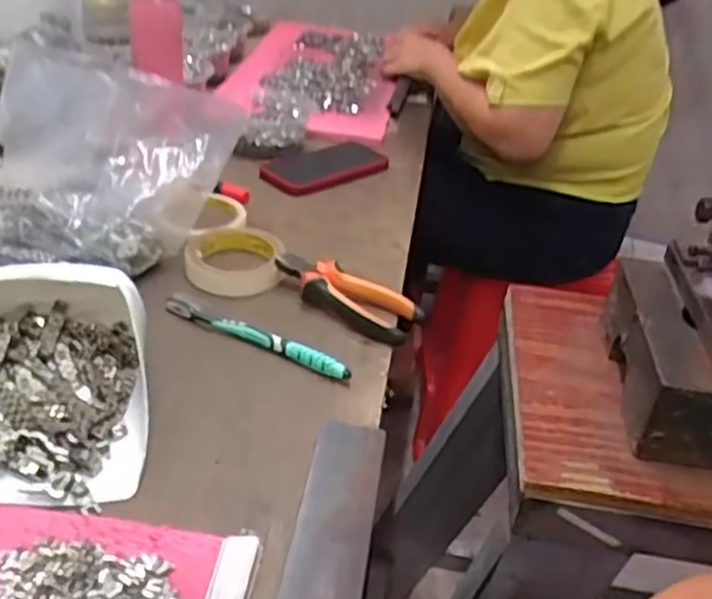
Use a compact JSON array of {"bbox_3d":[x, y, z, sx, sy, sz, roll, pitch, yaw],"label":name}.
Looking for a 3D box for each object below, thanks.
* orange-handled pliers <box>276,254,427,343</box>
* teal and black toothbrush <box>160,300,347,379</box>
[{"bbox_3d":[-0.014,-0.005,0.694,0.151,0.032,0.051,23,36,23],"label":"orange-handled pliers"},{"bbox_3d":[-0.087,0.031,0.639,0.183,0.017,0.010,20,35,20],"label":"teal and black toothbrush"}]

